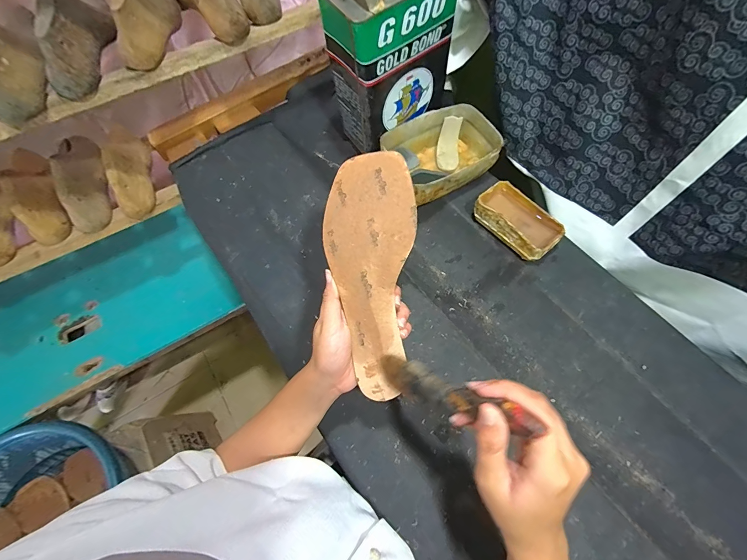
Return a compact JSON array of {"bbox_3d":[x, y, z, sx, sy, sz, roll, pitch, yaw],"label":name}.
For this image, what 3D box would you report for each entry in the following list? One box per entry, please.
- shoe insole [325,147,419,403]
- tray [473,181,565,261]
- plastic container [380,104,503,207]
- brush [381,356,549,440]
[{"bbox_3d":[-0.003,0.000,0.317,0.080,0.017,0.234,0,95,1],"label":"shoe insole"},{"bbox_3d":[0.223,-0.089,0.516,0.069,0.047,0.125,-41,70,-17],"label":"tray"},{"bbox_3d":[0.114,-0.209,0.552,0.191,0.075,0.128,-25,67,-11],"label":"plastic container"},{"bbox_3d":[0.055,0.087,0.258,0.032,0.149,0.022,46,66,-27],"label":"brush"}]

